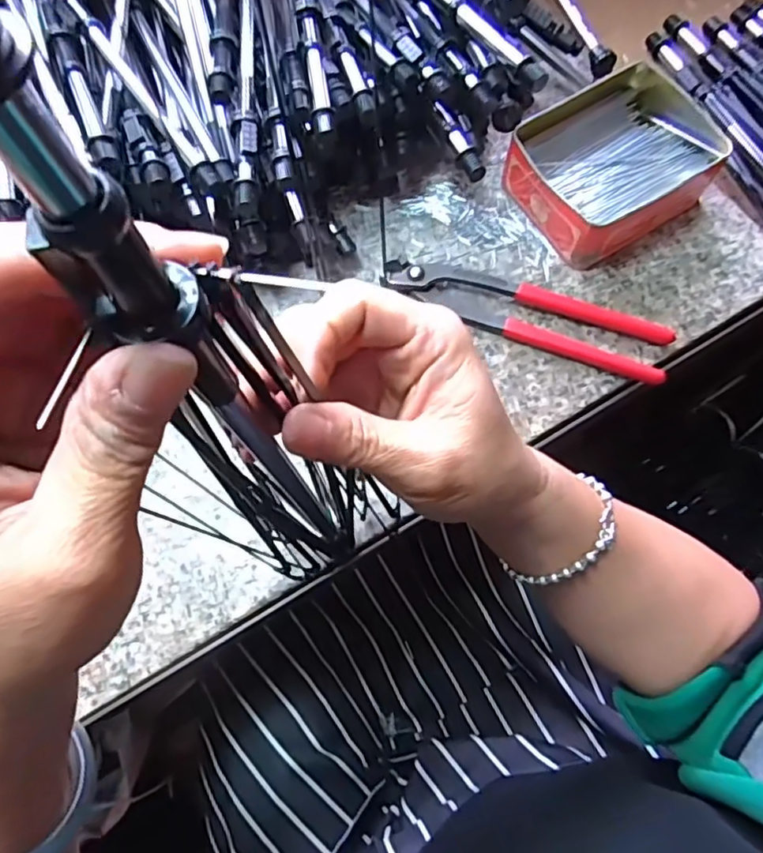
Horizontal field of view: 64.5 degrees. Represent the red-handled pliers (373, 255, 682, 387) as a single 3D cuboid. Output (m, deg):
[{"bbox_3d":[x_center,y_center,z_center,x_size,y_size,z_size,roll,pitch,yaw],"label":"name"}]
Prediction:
[{"bbox_3d":[0.095,-0.078,0.406,0.190,0.014,0.043,20,73,7],"label":"red-handled pliers"}]

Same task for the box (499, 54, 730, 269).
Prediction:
[{"bbox_3d":[0.157,-0.183,0.420,0.126,0.049,0.109,-35,75,-10],"label":"box"}]

